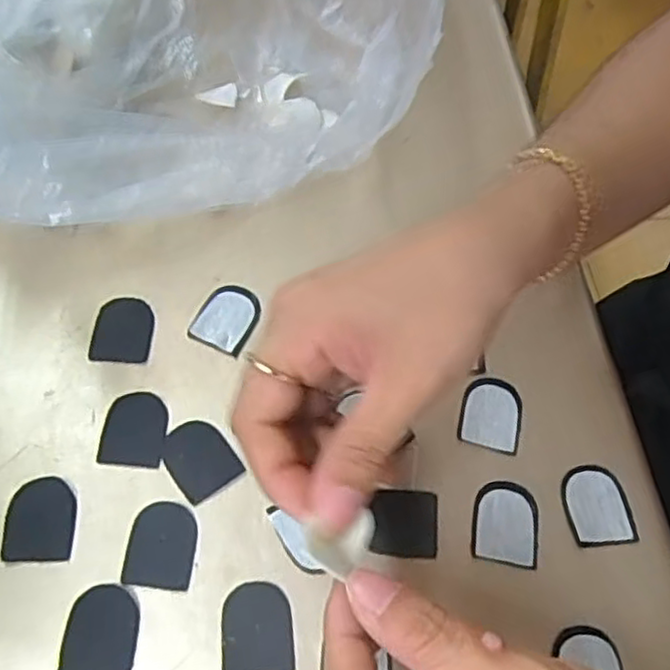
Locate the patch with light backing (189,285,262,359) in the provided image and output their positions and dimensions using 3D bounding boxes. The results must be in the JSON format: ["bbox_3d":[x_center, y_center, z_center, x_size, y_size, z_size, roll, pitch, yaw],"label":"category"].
[{"bbox_3d":[-0.051,-0.010,0.330,0.027,0.004,0.035,22,65,10],"label":"patch with light backing"}]

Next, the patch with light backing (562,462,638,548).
[{"bbox_3d":[0.112,0.072,0.291,0.027,0.004,0.034,-7,64,-4],"label":"patch with light backing"}]

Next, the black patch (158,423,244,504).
[{"bbox_3d":[-0.059,0.053,0.299,0.028,0.004,0.033,-31,68,-15],"label":"black patch"}]

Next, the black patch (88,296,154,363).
[{"bbox_3d":[-0.102,-0.004,0.326,0.028,0.004,0.033,2,64,0],"label":"black patch"}]

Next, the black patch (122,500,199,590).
[{"bbox_3d":[-0.072,0.086,0.281,0.027,0.004,0.033,5,64,2],"label":"black patch"}]

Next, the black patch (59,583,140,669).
[{"bbox_3d":[-0.091,0.115,0.266,0.028,0.004,0.033,3,64,0],"label":"black patch"}]

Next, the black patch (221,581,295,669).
[{"bbox_3d":[-0.031,0.115,0.267,0.027,0.004,0.034,-4,64,-3],"label":"black patch"}]

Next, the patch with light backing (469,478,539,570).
[{"bbox_3d":[0.072,0.078,0.287,0.027,0.004,0.034,9,64,4],"label":"patch with light backing"}]

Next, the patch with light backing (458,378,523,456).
[{"bbox_3d":[0.071,0.035,0.309,0.027,0.004,0.033,13,64,6],"label":"patch with light backing"}]

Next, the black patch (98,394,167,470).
[{"bbox_3d":[-0.089,0.041,0.304,0.028,0.004,0.033,5,64,1],"label":"black patch"}]

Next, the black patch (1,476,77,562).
[{"bbox_3d":[-0.124,0.077,0.286,0.028,0.004,0.033,-3,64,-2],"label":"black patch"}]

